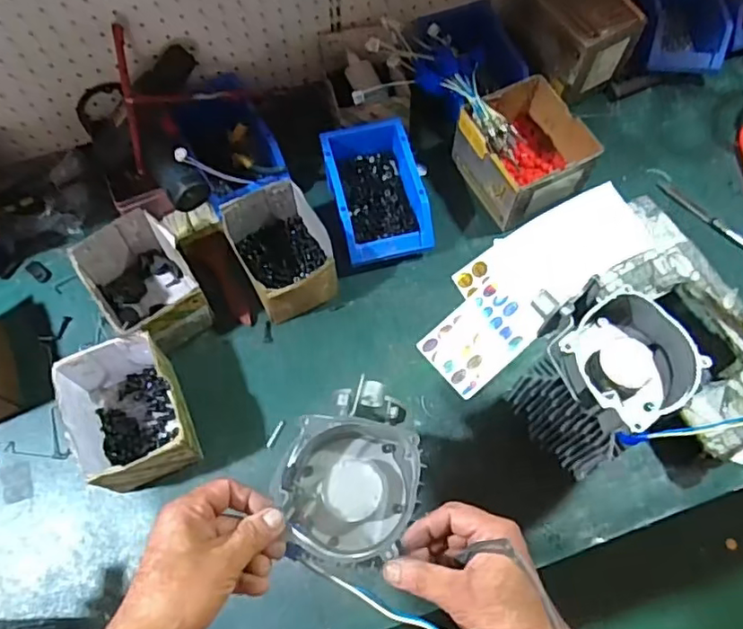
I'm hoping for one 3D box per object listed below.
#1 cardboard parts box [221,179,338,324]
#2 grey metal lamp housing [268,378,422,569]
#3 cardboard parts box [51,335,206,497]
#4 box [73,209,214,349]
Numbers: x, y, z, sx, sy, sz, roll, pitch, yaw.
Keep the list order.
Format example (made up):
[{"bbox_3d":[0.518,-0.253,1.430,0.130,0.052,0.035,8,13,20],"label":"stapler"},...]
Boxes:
[{"bbox_3d":[-0.114,-0.080,0.763,0.110,0.083,0.157,-26,69,-11],"label":"cardboard parts box"},{"bbox_3d":[-0.015,0.132,0.519,0.116,0.051,0.160,6,66,2],"label":"grey metal lamp housing"},{"bbox_3d":[-0.273,0.111,0.681,0.117,0.101,0.157,-22,68,-10],"label":"cardboard parts box"},{"bbox_3d":[-0.277,-0.032,0.741,0.113,0.096,0.160,-37,71,-15],"label":"box"}]

